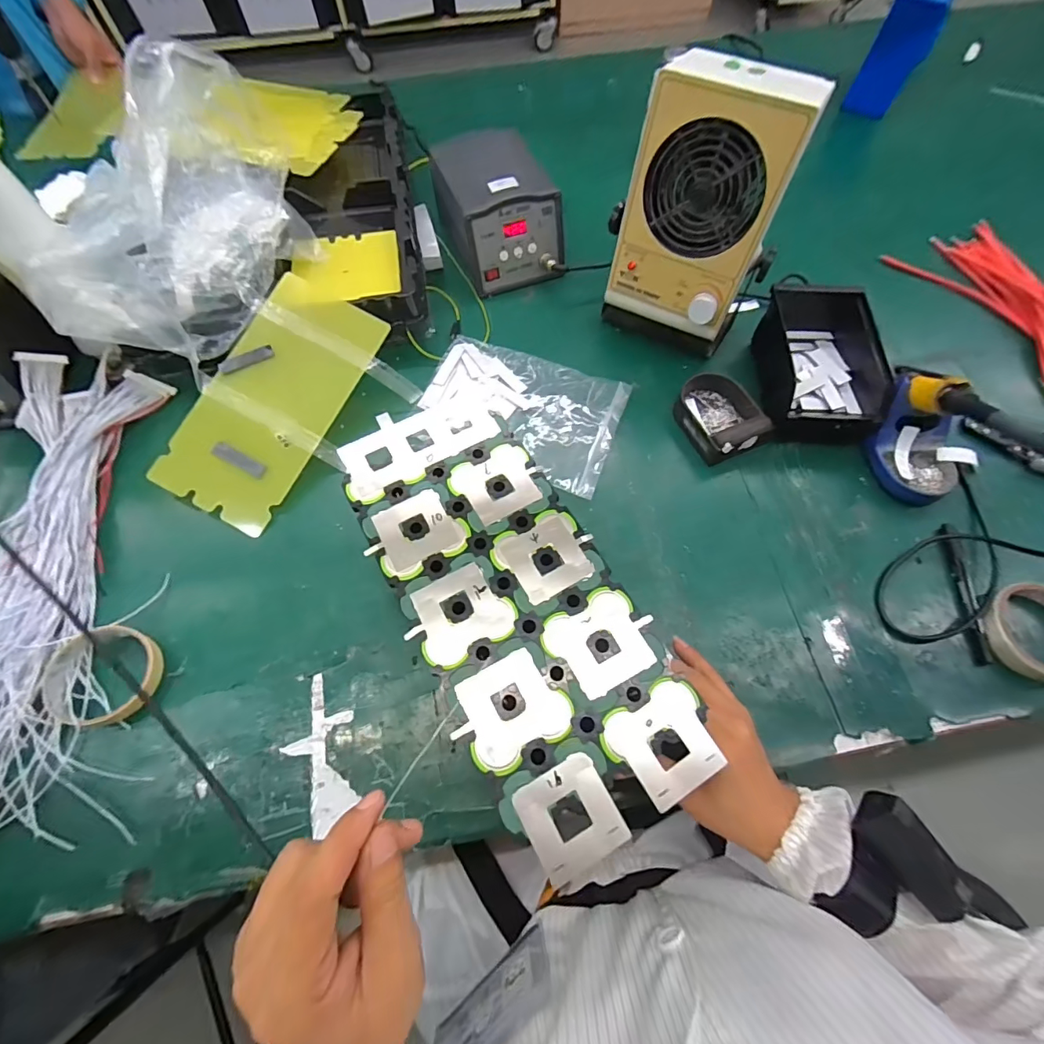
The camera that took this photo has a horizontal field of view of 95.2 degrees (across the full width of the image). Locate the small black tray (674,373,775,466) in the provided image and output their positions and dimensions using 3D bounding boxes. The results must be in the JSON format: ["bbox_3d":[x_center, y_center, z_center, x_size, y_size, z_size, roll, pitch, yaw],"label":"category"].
[{"bbox_3d":[0.218,-0.126,0.537,0.076,0.039,0.109,-23,68,-10],"label":"small black tray"}]

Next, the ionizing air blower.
[{"bbox_3d":[0.186,-0.310,0.508,0.150,0.248,0.110,32,70,14],"label":"ionizing air blower"}]

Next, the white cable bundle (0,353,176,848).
[{"bbox_3d":[-0.478,0.045,0.459,0.226,0.032,0.481,-8,66,-3],"label":"white cable bundle"}]

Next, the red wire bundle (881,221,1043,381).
[{"bbox_3d":[0.639,-0.267,0.613,0.123,0.044,0.322,-25,68,-10],"label":"red wire bundle"}]

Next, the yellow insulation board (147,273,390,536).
[{"bbox_3d":[-0.271,-0.134,0.519,0.137,0.010,0.268,29,83,1],"label":"yellow insulation board"}]

